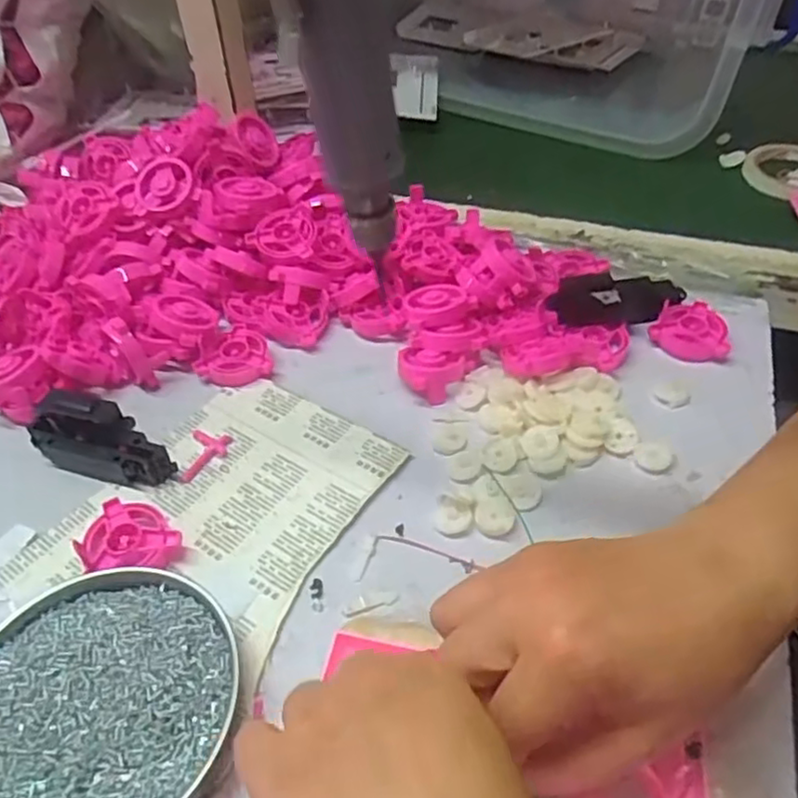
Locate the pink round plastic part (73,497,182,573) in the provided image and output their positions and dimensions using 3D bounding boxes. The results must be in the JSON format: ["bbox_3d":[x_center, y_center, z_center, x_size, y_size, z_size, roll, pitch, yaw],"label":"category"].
[{"bbox_3d":[-0.156,0.081,0.392,0.048,0.018,0.049,-1,46,1],"label":"pink round plastic part"}]

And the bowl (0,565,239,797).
[{"bbox_3d":[-0.145,0.147,0.327,0.127,0.022,0.131,-1,46,1],"label":"bowl"}]

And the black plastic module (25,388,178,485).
[{"bbox_3d":[-0.189,0.027,0.436,0.097,0.036,0.041,15,48,15],"label":"black plastic module"}]

